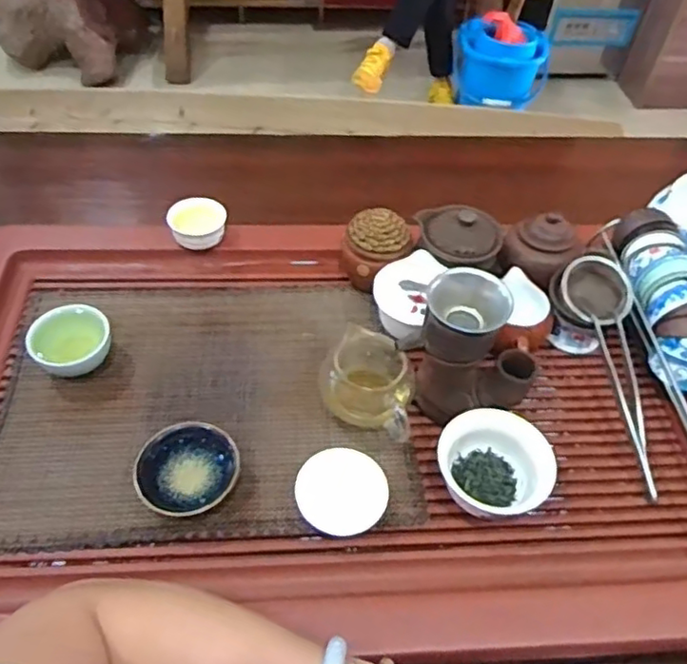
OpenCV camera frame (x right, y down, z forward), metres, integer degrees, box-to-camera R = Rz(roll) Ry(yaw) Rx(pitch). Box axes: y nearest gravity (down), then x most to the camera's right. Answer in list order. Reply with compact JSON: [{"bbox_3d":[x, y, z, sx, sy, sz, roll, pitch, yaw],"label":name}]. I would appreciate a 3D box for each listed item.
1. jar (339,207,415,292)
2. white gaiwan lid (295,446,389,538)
[{"bbox_3d":[0.033,-0.078,0.678,0.072,0.085,0.069,1,50,-2],"label":"jar"},{"bbox_3d":[-0.001,0.138,0.534,0.073,0.033,0.071,17,51,11],"label":"white gaiwan lid"}]

